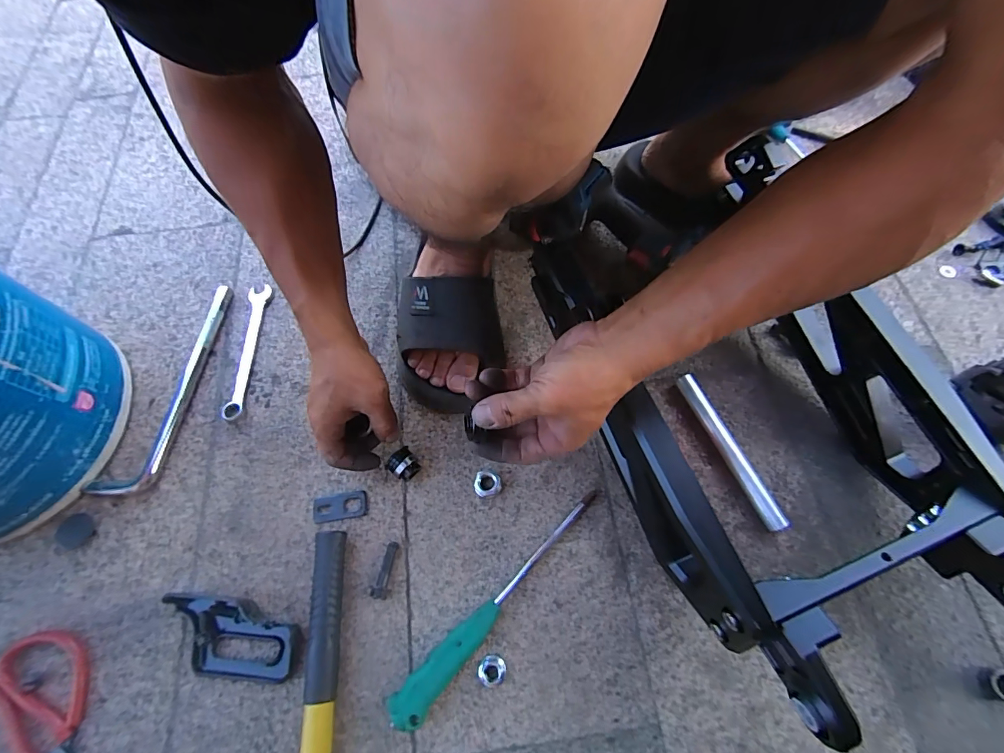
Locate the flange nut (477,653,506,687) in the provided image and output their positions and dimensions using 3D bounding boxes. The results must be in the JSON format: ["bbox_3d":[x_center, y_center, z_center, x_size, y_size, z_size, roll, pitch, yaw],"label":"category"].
[{"bbox_3d":[-0.009,0.254,0.377,0.024,0.009,0.023,2,67,2],"label":"flange nut"}]

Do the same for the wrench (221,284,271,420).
[{"bbox_3d":[-0.295,-0.032,0.506,0.026,0.008,0.169,-2,67,1],"label":"wrench"}]

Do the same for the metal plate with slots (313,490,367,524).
[{"bbox_3d":[-0.161,0.129,0.435,0.052,0.004,0.025,-8,67,-2],"label":"metal plate with slots"}]

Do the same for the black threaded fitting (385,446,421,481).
[{"bbox_3d":[-0.097,0.089,0.436,0.027,0.021,0.027,-43,72,-15],"label":"black threaded fitting"}]

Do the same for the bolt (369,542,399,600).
[{"bbox_3d":[-0.109,0.179,0.406,0.018,0.016,0.047,11,68,6],"label":"bolt"}]

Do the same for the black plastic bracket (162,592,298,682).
[{"bbox_3d":[-0.239,0.230,0.380,0.125,0.028,0.060,6,67,4],"label":"black plastic bracket"}]

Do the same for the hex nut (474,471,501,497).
[{"bbox_3d":[-0.014,0.108,0.437,0.026,0.012,0.025,2,67,2],"label":"hex nut"}]

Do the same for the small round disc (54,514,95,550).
[{"bbox_3d":[-0.418,0.151,0.427,0.034,0.011,0.032,0,67,1],"label":"small round disc"}]

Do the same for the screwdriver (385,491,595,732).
[{"bbox_3d":[0.002,0.200,0.390,0.248,0.021,0.029,-42,72,-15],"label":"screwdriver"}]

